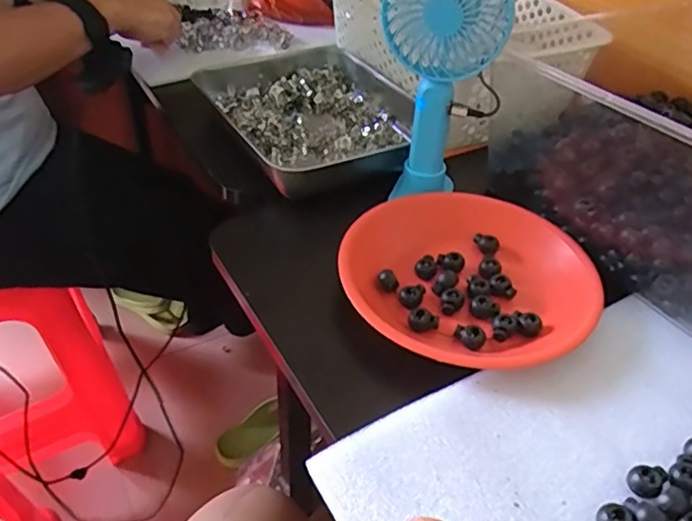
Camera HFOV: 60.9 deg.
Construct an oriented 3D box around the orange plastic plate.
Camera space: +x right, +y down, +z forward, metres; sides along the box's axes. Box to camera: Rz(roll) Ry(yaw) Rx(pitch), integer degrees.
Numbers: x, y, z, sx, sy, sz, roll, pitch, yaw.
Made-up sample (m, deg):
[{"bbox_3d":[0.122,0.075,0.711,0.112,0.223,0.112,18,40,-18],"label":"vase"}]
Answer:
[{"bbox_3d":[0.094,0.008,0.466,0.184,0.027,0.184,1,41,-1],"label":"orange plastic plate"}]

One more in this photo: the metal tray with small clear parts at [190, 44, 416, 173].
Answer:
[{"bbox_3d":[-0.040,-0.177,0.671,0.208,0.043,0.204,-21,46,-25],"label":"metal tray with small clear parts"}]

